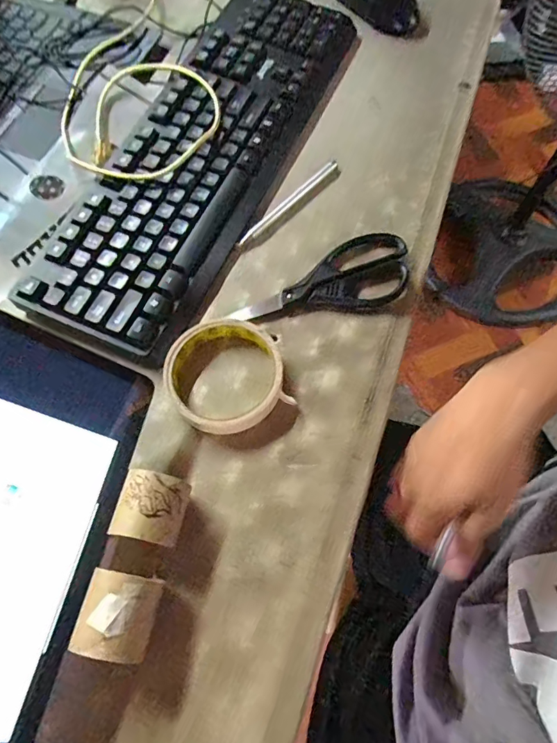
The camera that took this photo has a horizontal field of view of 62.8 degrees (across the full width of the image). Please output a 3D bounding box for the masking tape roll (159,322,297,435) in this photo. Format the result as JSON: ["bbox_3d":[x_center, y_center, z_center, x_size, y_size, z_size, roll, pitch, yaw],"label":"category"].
[{"bbox_3d":[-0.040,0.003,0.343,0.084,0.020,0.088,0,67,0],"label":"masking tape roll"}]

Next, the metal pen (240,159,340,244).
[{"bbox_3d":[0.011,-0.154,0.408,0.123,0.009,0.007,-42,74,-16],"label":"metal pen"}]

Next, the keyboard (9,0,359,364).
[{"bbox_3d":[-0.064,-0.210,0.422,0.135,0.025,0.423,24,69,9],"label":"keyboard"}]

